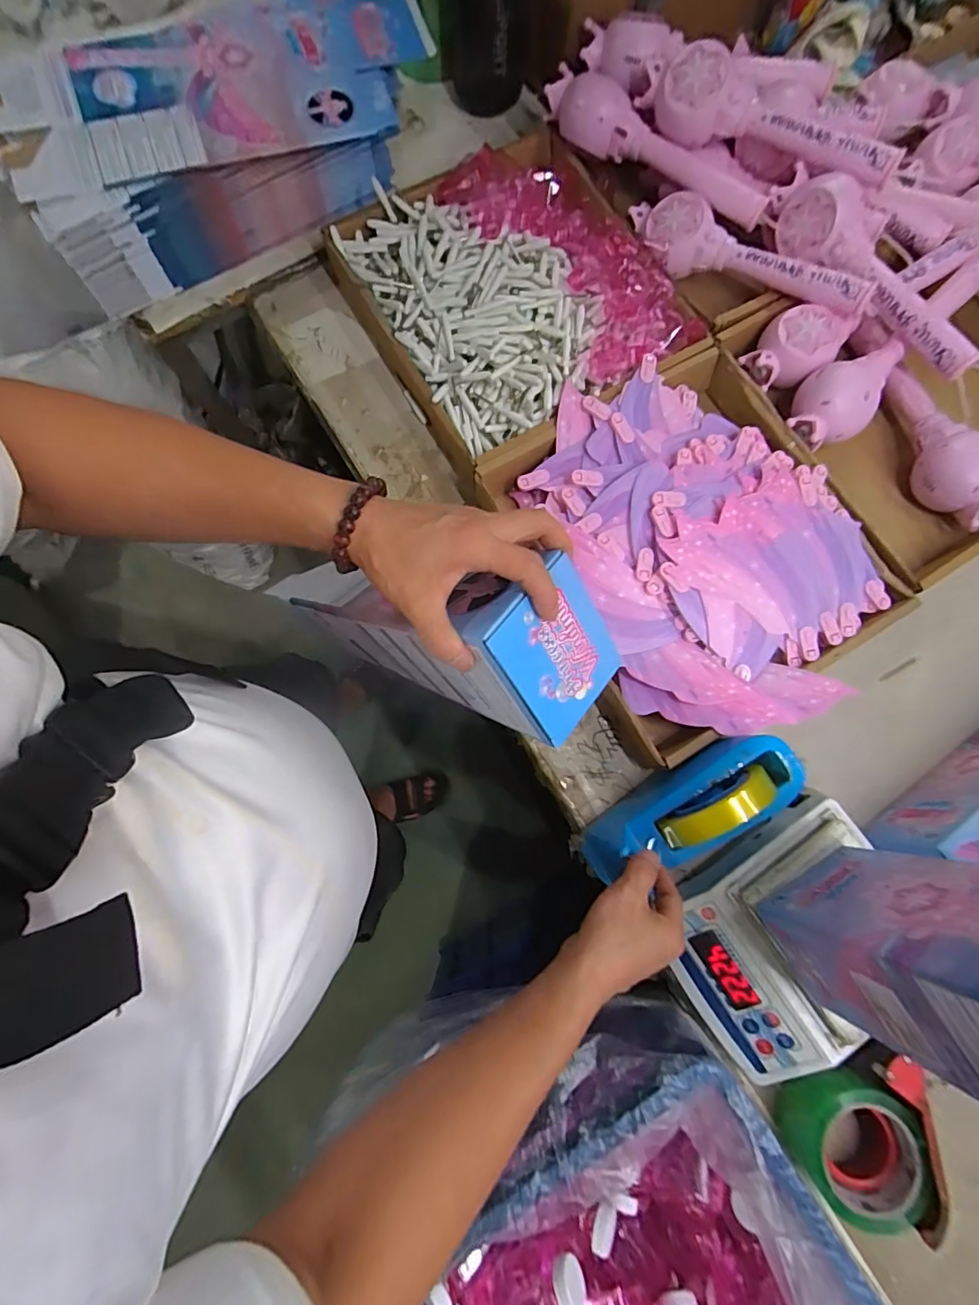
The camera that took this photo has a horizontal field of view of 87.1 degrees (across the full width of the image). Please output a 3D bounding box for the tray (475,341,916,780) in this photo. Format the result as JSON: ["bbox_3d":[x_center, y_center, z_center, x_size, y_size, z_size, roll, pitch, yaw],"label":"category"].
[{"bbox_3d":[0.223,-0.120,0.570,0.335,0.067,0.400,-29,80,-7],"label":"tray"}]

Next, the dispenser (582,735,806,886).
[{"bbox_3d":[0.184,0.148,0.480,0.209,0.107,0.070,-28,80,6],"label":"dispenser"}]

